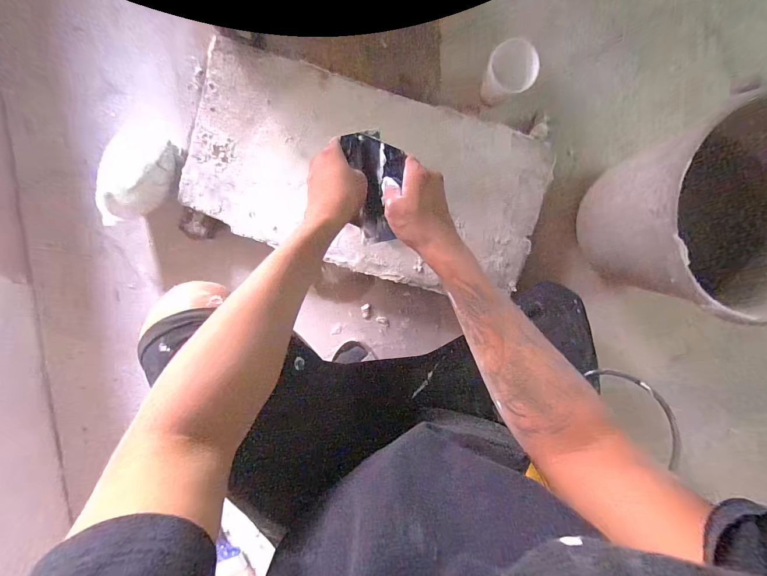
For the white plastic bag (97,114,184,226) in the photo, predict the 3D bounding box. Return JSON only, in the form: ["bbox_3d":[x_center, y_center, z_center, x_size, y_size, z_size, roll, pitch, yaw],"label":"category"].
[{"bbox_3d":[-0.405,-0.197,0.562,0.089,0.093,0.186,5,97,-2],"label":"white plastic bag"}]

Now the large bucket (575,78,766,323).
[{"bbox_3d":[0.487,-0.117,0.518,0.291,0.229,0.292,4,97,-2],"label":"large bucket"}]

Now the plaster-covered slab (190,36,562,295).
[{"bbox_3d":[-0.024,-0.188,0.612,0.620,0.046,0.308,16,97,-3],"label":"plaster-covered slab"}]

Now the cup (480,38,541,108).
[{"bbox_3d":[0.204,-0.358,0.573,0.079,0.085,0.073,0,97,-1],"label":"cup"}]

